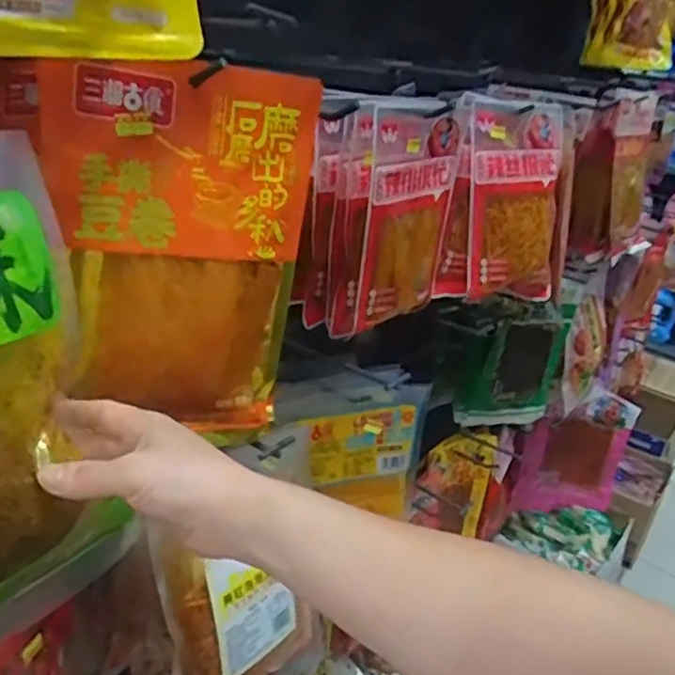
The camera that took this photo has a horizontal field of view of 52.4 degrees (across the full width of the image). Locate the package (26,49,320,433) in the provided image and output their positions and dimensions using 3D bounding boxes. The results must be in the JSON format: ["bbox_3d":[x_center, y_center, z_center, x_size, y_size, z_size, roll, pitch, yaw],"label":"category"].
[{"bbox_3d":[-0.095,-0.053,0.453,0.169,0.237,0.038,-7,29,-27],"label":"package"}]

